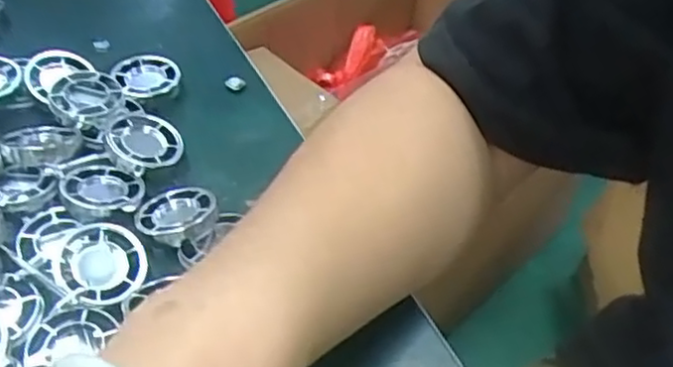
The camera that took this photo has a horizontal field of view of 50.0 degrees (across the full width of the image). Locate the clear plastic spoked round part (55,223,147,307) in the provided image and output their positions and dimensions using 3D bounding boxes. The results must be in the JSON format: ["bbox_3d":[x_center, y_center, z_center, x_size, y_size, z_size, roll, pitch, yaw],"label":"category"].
[{"bbox_3d":[-0.106,0.035,0.323,0.037,0.008,0.042,-12,49,-14],"label":"clear plastic spoked round part"}]

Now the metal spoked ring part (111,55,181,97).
[{"bbox_3d":[-0.111,-0.064,0.426,0.038,0.008,0.038,2,47,-2],"label":"metal spoked ring part"}]

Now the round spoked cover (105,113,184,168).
[{"bbox_3d":[-0.101,-0.023,0.383,0.036,0.012,0.041,-10,48,-13],"label":"round spoked cover"}]

